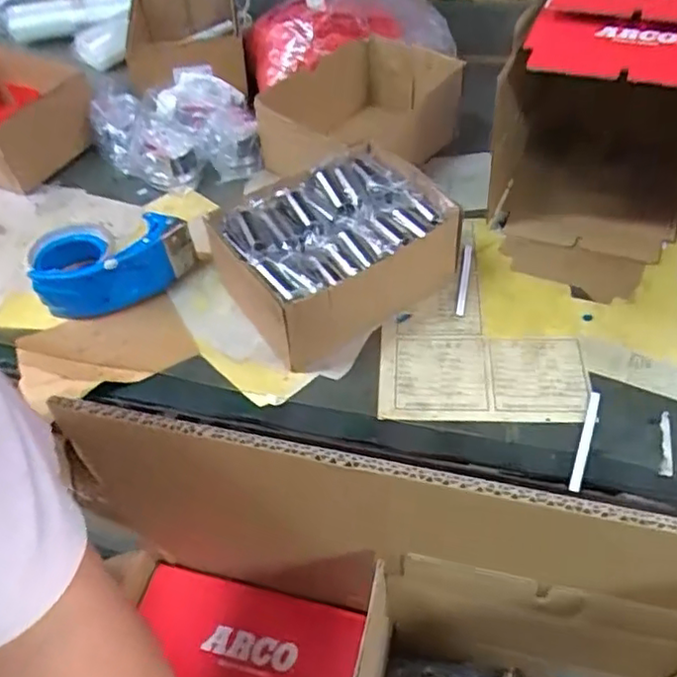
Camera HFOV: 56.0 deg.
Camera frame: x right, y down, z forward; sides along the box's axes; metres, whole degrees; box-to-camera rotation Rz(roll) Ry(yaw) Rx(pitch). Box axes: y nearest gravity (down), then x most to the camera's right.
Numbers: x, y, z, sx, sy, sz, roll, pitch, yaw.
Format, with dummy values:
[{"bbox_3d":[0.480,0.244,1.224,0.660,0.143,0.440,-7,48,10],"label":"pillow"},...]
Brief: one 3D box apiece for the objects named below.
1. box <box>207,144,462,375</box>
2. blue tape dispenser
[{"bbox_3d":[-0.007,-0.085,0.606,0.209,0.082,0.157,-28,53,-17],"label":"box"},{"bbox_3d":[-0.227,-0.077,0.644,0.154,0.055,0.086,-7,50,0],"label":"blue tape dispenser"}]

